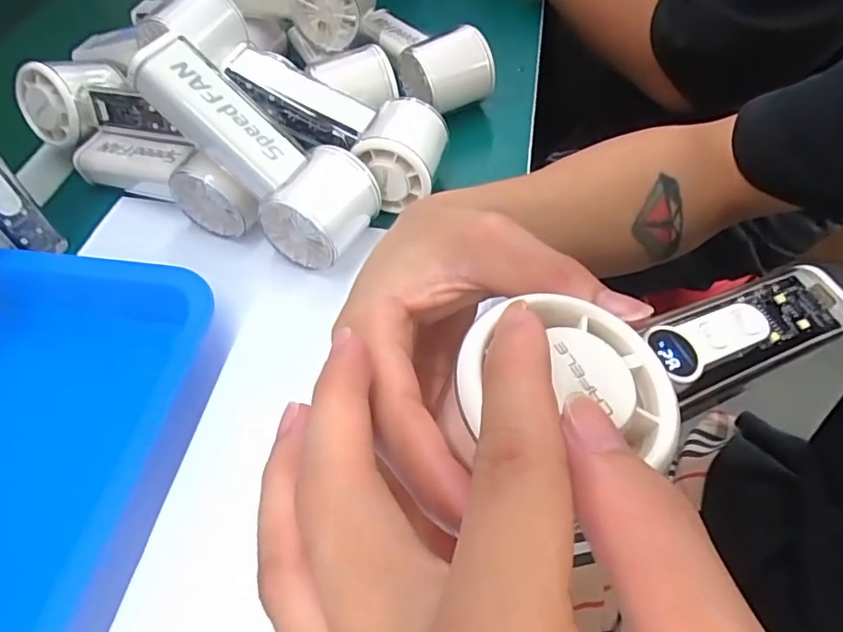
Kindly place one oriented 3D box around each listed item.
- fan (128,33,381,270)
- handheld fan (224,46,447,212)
[{"bbox_3d":[-0.098,-0.098,0.327,0.155,0.048,0.062,41,58,-16],"label":"fan"},{"bbox_3d":[-0.052,-0.129,0.362,0.138,0.050,0.062,25,57,-4],"label":"handheld fan"}]

